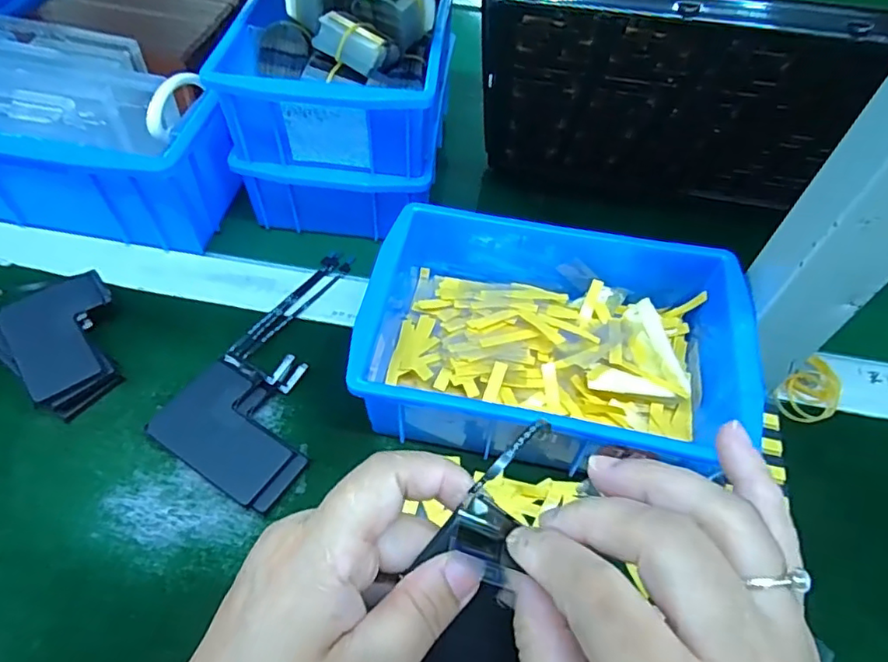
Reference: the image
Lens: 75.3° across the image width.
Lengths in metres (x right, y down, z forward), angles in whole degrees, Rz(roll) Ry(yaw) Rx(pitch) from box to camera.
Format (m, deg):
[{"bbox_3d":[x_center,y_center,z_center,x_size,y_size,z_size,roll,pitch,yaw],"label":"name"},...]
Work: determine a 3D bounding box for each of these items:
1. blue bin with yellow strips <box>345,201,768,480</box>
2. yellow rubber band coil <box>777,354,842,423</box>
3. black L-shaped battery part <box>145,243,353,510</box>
[{"bbox_3d":[0.060,0.001,0.333,0.202,0.068,0.147,9,54,3],"label":"blue bin with yellow strips"},{"bbox_3d":[0.226,0.037,0.352,0.044,0.009,0.031,-34,63,-25],"label":"yellow rubber band coil"},{"bbox_3d":[-0.086,0.016,0.347,0.079,0.014,0.170,25,56,14],"label":"black L-shaped battery part"}]

